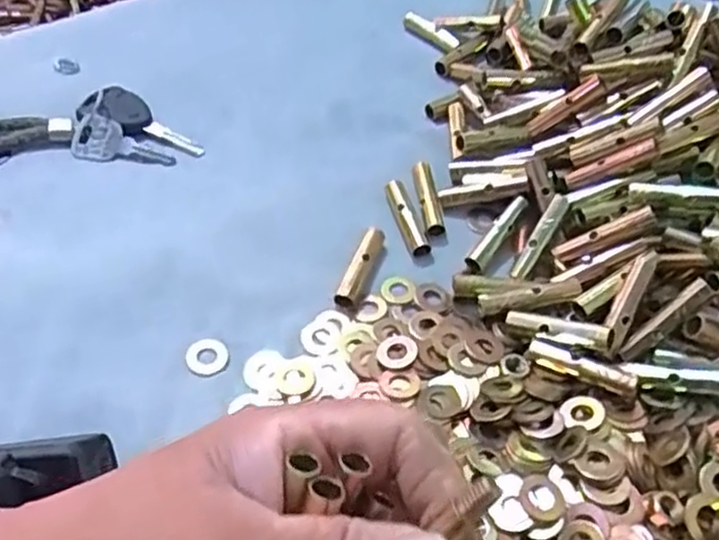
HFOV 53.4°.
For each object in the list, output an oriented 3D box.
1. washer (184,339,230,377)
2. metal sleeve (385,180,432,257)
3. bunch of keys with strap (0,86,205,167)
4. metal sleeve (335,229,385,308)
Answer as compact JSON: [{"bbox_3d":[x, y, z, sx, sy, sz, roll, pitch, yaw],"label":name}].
[{"bbox_3d":[-0.063,0.036,0.295,0.017,0.004,0.016,-14,52,-12],"label":"washer"},{"bbox_3d":[0.023,-0.026,0.346,0.009,0.008,0.044,-15,52,-12],"label":"metal sleeve"},{"bbox_3d":[-0.158,-0.075,0.374,0.138,0.011,0.054,-8,51,-7],"label":"bunch of keys with strap"},{"bbox_3d":[0.001,-0.002,0.325,0.010,0.009,0.046,15,52,12],"label":"metal sleeve"}]

